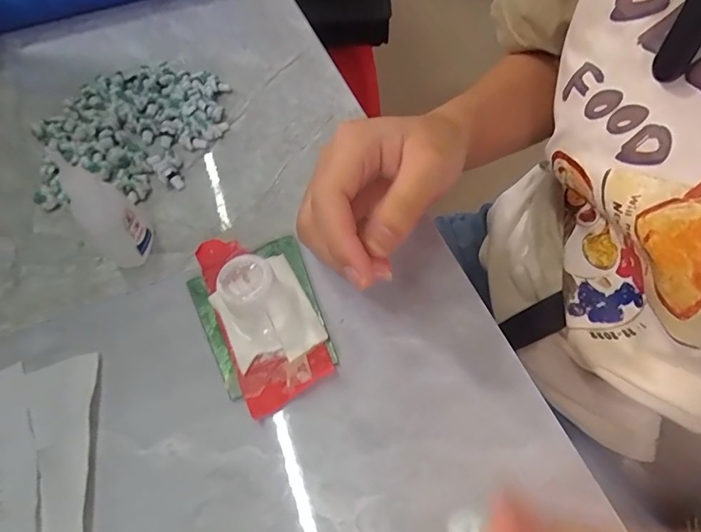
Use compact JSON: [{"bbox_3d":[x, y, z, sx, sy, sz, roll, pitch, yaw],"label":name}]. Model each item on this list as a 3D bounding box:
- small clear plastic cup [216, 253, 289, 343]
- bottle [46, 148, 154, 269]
[{"bbox_3d":[-0.048,0.017,0.212,0.027,0.040,0.028,-2,58,3],"label":"small clear plastic cup"},{"bbox_3d":[-0.139,-0.033,0.231,0.029,0.077,0.032,-39,63,-18],"label":"bottle"}]

